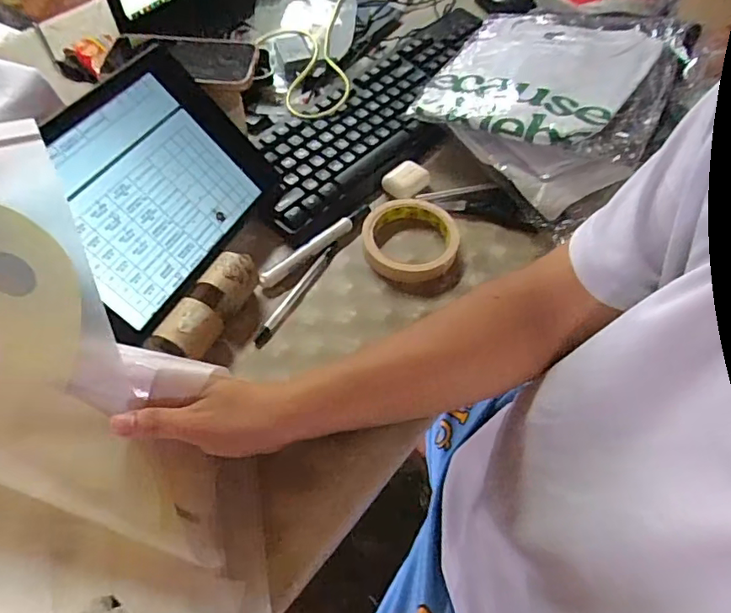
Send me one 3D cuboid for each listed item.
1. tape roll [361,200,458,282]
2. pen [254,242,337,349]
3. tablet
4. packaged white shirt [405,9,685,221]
[{"bbox_3d":[0.045,-0.071,0.545,0.093,0.022,0.099,1,57,-2],"label":"tape roll"},{"bbox_3d":[-0.064,-0.014,0.509,0.012,0.005,0.135,26,59,14],"label":"pen"},{"bbox_3d":[-0.183,-0.108,0.464,0.164,0.011,0.228,48,51,-23],"label":"tablet"},{"bbox_3d":[0.206,-0.244,0.599,0.252,0.062,0.297,26,59,14],"label":"packaged white shirt"}]

